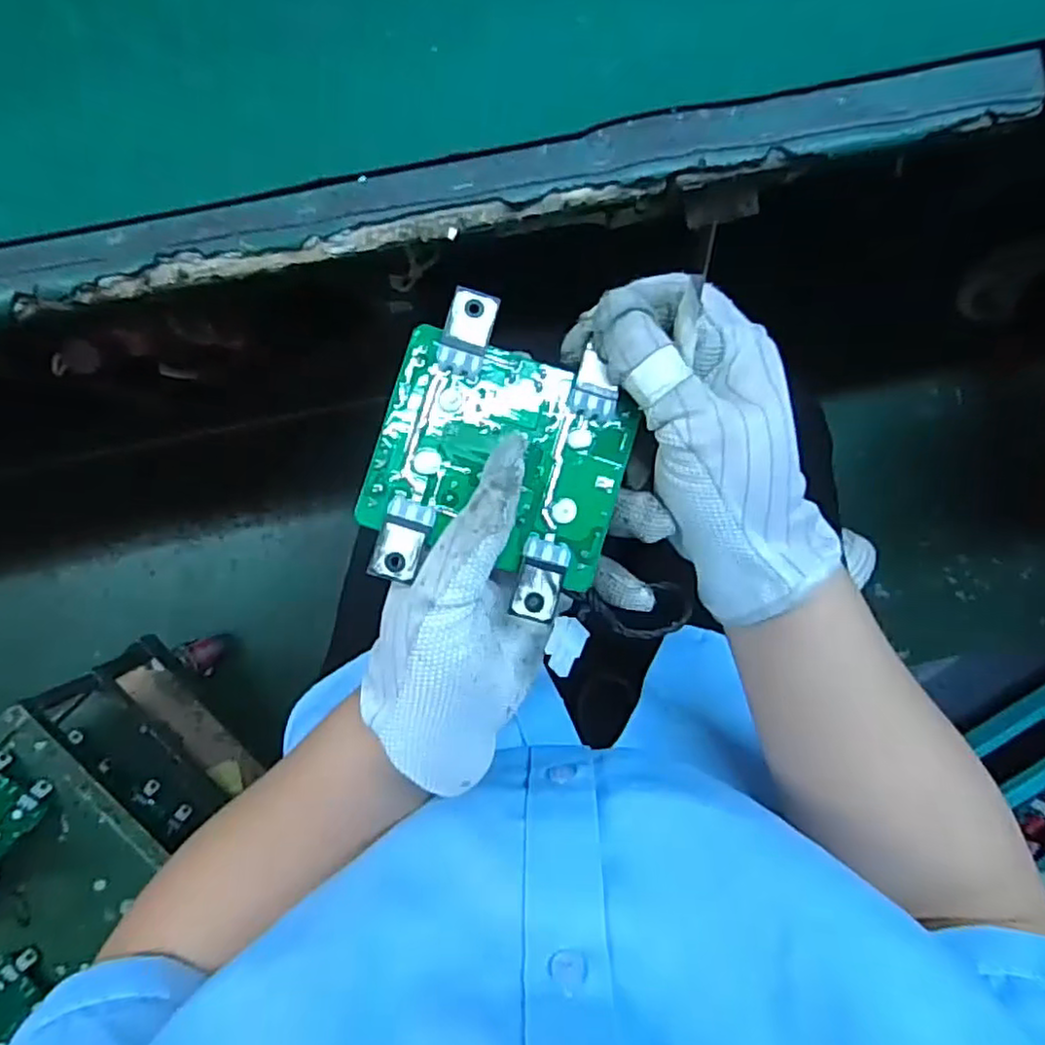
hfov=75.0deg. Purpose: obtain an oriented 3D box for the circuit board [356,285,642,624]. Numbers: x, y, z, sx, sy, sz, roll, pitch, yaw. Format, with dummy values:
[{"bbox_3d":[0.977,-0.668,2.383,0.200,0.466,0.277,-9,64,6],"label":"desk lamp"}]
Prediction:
[{"bbox_3d":[-0.006,-0.022,0.231,0.083,0.016,0.093,18,93,-5],"label":"circuit board"}]

